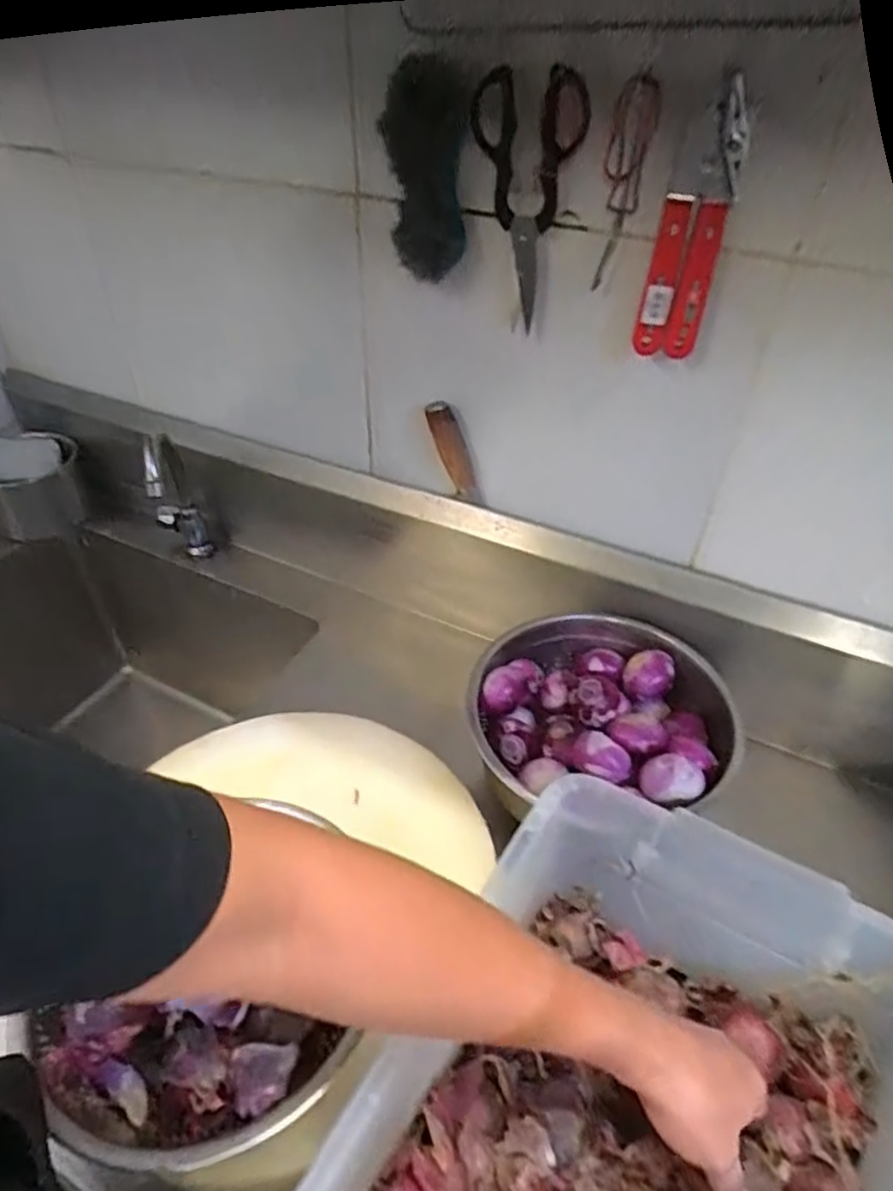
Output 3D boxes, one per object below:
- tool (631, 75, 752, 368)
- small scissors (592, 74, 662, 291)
[{"bbox_3d":[0.188,-0.282,0.528,0.052,0.183,0.023,23,46,22],"label":"tool"},{"bbox_3d":[0.142,-0.329,0.548,0.037,0.146,0.014,27,42,26],"label":"small scissors"}]

